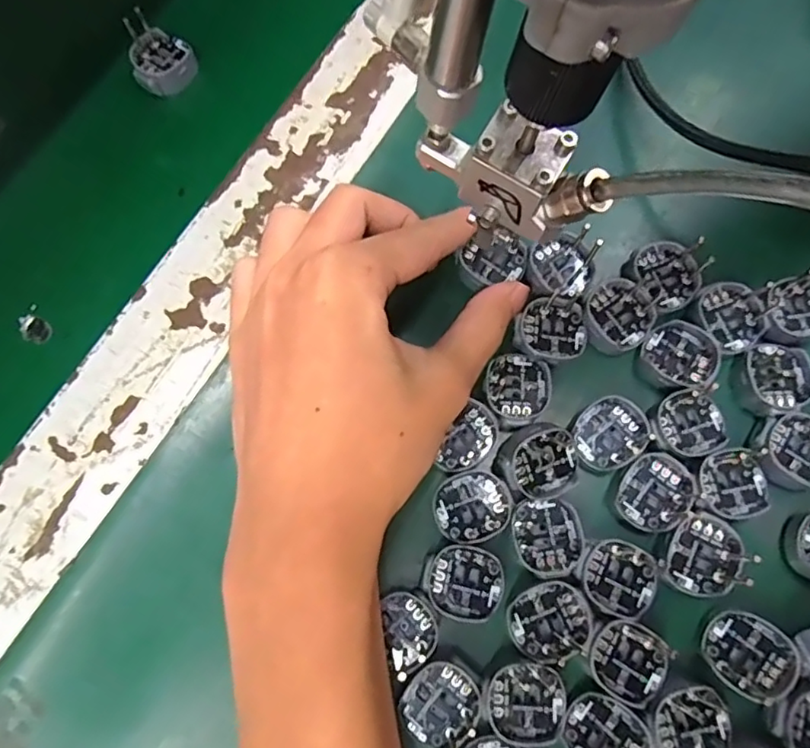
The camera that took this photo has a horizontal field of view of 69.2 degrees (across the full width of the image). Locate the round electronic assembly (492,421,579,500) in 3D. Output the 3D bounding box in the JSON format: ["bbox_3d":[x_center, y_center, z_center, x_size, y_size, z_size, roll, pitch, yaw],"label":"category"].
[{"bbox_3d":[0.050,0.031,0.214,0.028,0.010,0.027,0,75,1],"label":"round electronic assembly"}]

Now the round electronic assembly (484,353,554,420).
[{"bbox_3d":[0.043,0.005,0.226,0.025,0.004,0.026,0,74,0],"label":"round electronic assembly"}]

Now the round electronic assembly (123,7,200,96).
[{"bbox_3d":[-0.117,-0.153,0.279,0.028,0.016,0.035,-28,76,-7],"label":"round electronic assembly"}]

